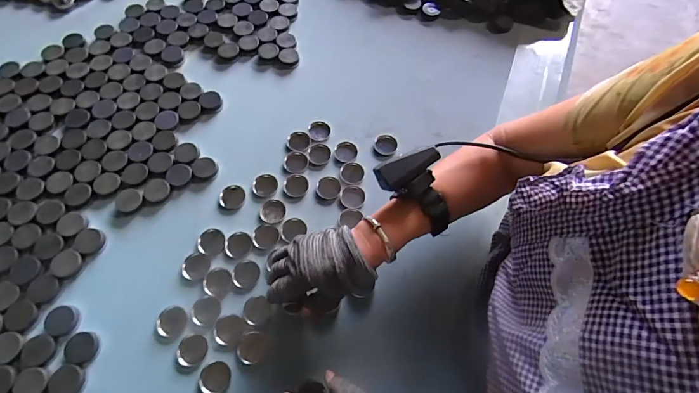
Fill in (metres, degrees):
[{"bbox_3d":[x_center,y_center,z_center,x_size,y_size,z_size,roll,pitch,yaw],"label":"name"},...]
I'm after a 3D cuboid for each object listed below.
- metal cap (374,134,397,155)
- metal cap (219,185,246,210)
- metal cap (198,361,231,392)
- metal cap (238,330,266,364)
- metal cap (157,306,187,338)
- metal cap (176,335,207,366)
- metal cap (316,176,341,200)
[{"bbox_3d":[0.054,-0.078,0.554,0.033,0.004,0.036,1,65,-2],"label":"metal cap"},{"bbox_3d":[-0.159,0.000,0.506,0.032,0.007,0.034,1,65,-2],"label":"metal cap"},{"bbox_3d":[-0.150,0.203,0.417,0.032,0.006,0.032,1,65,-2],"label":"metal cap"},{"bbox_3d":[-0.111,0.173,0.428,0.030,0.004,0.034,25,66,9],"label":"metal cap"},{"bbox_3d":[-0.209,0.147,0.439,0.032,0.006,0.034,1,65,-2],"label":"metal cap"},{"bbox_3d":[-0.180,0.176,0.429,0.032,0.004,0.033,1,65,-2],"label":"metal cap"},{"bbox_3d":[-0.028,-0.013,0.516,0.032,0.007,0.033,1,65,-2],"label":"metal cap"}]

